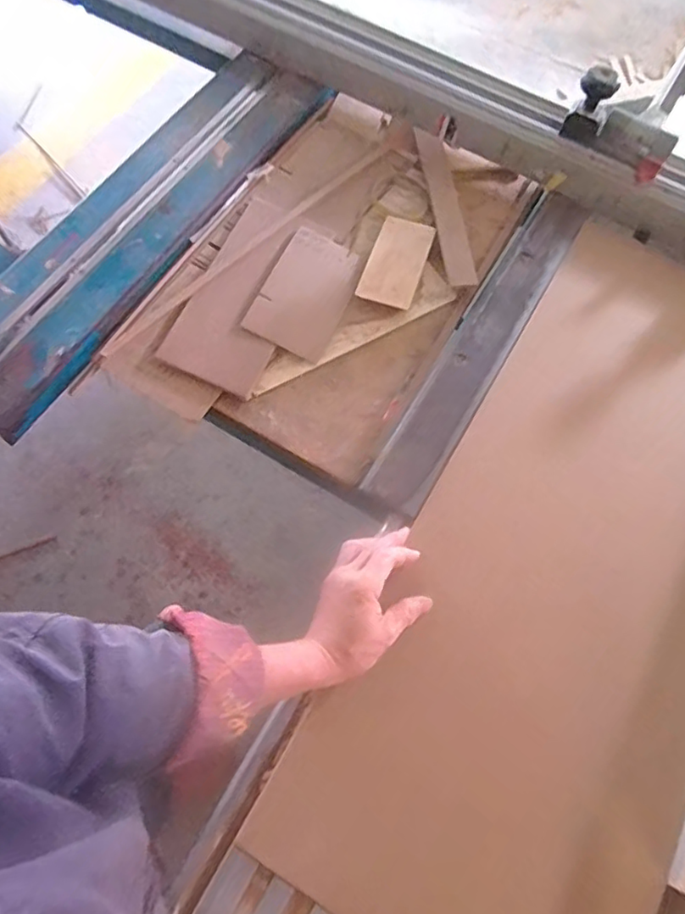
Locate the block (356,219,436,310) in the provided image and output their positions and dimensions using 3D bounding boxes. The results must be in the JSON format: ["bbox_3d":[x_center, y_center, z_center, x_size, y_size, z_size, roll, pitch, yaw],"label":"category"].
[{"bbox_3d":[0.073,-0.259,0.776,0.069,0.012,0.136,18,68,5],"label":"block"}]

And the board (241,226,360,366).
[{"bbox_3d":[-0.044,-0.212,0.753,0.101,0.006,0.174,26,70,-2],"label":"board"}]

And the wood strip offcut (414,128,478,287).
[{"bbox_3d":[0.144,-0.355,0.823,0.040,0.015,0.286,-4,68,-4],"label":"wood strip offcut"}]

